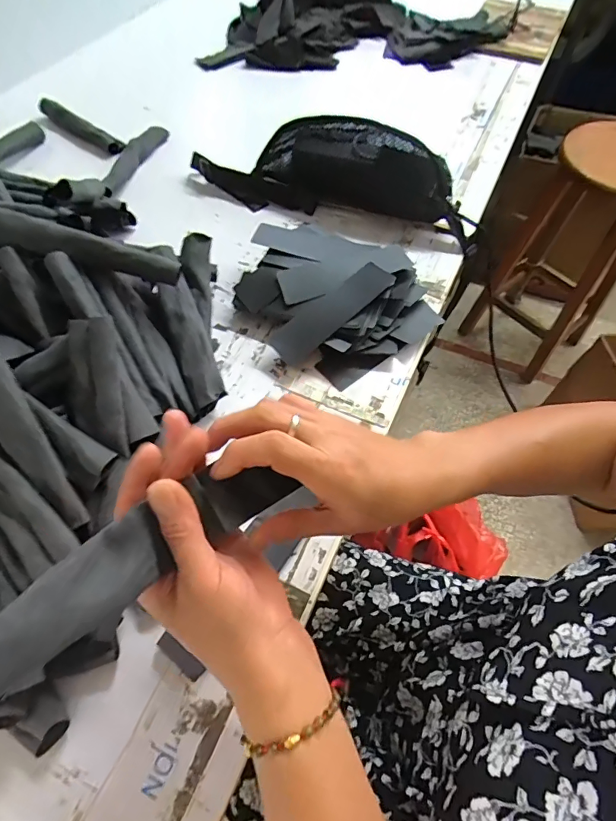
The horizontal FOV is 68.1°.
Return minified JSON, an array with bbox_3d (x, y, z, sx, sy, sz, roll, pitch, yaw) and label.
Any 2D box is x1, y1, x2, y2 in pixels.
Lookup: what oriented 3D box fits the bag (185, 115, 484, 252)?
[{"bbox_3d":[0.040,-0.325,0.616,0.400,0.097,0.111,20,58,7],"label":"bag"}]

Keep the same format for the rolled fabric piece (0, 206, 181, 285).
[{"bbox_3d":[-0.211,-0.152,0.418,0.180,0.028,0.021,12,57,-13],"label":"rolled fabric piece"}]

